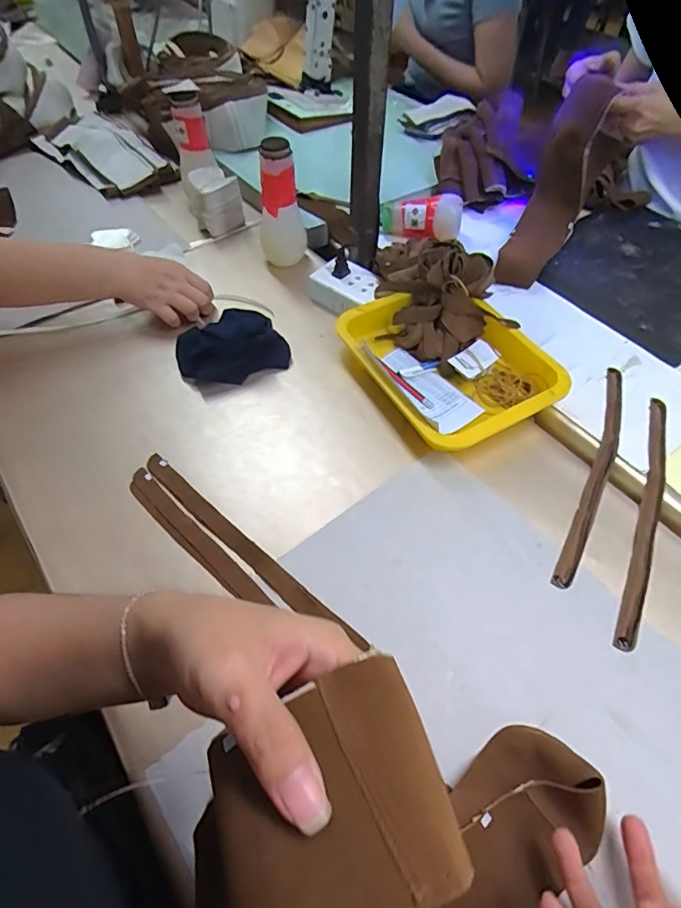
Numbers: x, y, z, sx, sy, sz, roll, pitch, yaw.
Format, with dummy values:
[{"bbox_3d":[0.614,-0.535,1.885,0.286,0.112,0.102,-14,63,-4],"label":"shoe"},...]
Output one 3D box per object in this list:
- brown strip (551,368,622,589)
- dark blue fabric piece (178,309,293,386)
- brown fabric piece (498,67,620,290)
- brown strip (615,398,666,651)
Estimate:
[{"bbox_3d":[0.286,0.012,0.526,0.027,0.012,0.314,22,57,16],"label":"brown strip"},{"bbox_3d":[-0.149,-0.150,0.621,0.133,0.055,0.114,-21,56,-14],"label":"dark blue fabric piece"},{"bbox_3d":[0.315,-0.375,0.699,0.085,0.114,0.267,26,103,19],"label":"brown fabric piece"},{"bbox_3d":[0.323,0.054,0.494,0.023,0.009,0.316,21,57,15],"label":"brown strip"}]

